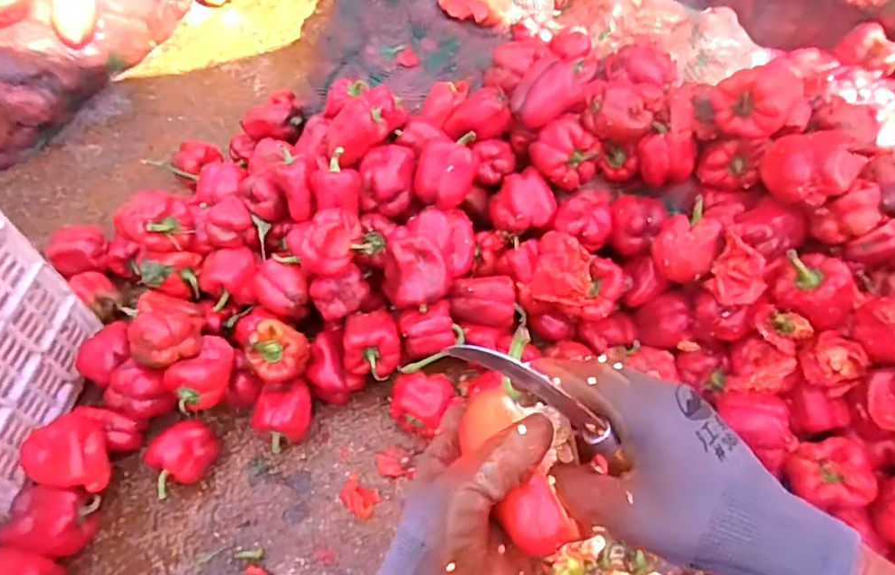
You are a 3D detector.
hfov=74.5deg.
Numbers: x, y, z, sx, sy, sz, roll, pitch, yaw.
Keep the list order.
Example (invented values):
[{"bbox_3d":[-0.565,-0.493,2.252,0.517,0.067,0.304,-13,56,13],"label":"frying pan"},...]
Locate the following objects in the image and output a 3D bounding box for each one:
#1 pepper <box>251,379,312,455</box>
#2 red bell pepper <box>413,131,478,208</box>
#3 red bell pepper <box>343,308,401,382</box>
[{"bbox_3d":[-0.230,0.184,0.835,0.080,0.078,0.075,0,55,0],"label":"pepper"},{"bbox_3d":[-0.001,-0.169,0.847,0.091,0.068,0.078,-2,55,-1],"label":"red bell pepper"},{"bbox_3d":[-0.107,0.080,0.837,0.081,0.069,0.102,-11,56,-7],"label":"red bell pepper"}]

